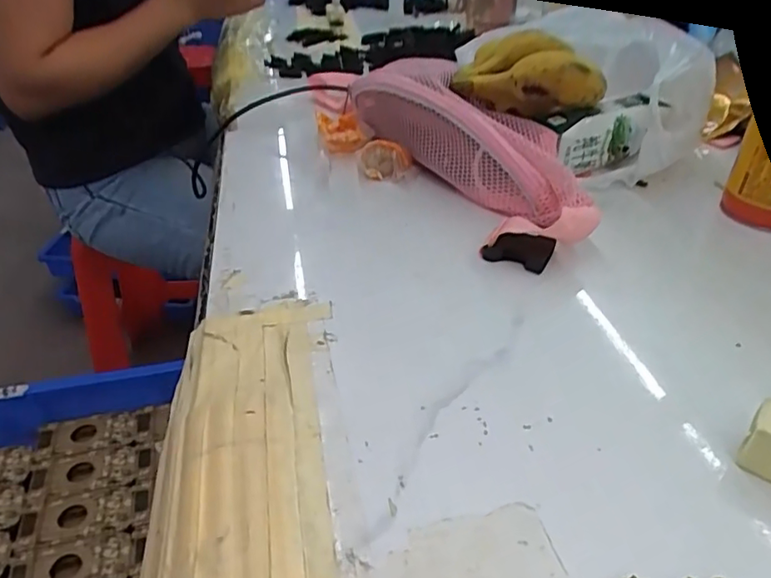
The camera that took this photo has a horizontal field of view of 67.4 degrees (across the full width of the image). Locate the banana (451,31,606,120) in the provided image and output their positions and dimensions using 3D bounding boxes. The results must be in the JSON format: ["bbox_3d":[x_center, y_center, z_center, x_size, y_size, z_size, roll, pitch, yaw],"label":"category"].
[{"bbox_3d":[0.118,-0.169,0.481,0.116,0.073,0.056,-6,36,-9],"label":"banana"}]

